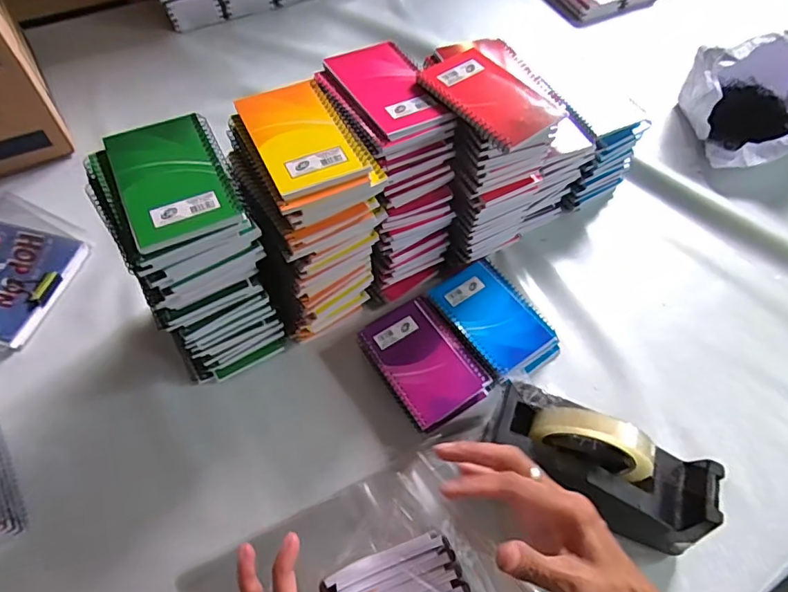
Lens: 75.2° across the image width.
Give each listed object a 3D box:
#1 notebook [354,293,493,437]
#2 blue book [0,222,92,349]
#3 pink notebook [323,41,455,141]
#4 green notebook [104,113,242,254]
[{"bbox_3d":[0.033,0.070,0.562,0.098,0.012,0.134,-29,65,-20],"label":"notebook"},{"bbox_3d":[-0.512,-0.035,0.624,0.230,0.011,0.147,16,58,8],"label":"blue book"},{"bbox_3d":[-0.006,-0.209,0.509,0.083,0.008,0.133,-24,61,-17],"label":"pink notebook"},{"bbox_3d":[-0.180,-0.098,0.417,0.083,0.009,0.128,-23,61,-16],"label":"green notebook"}]

